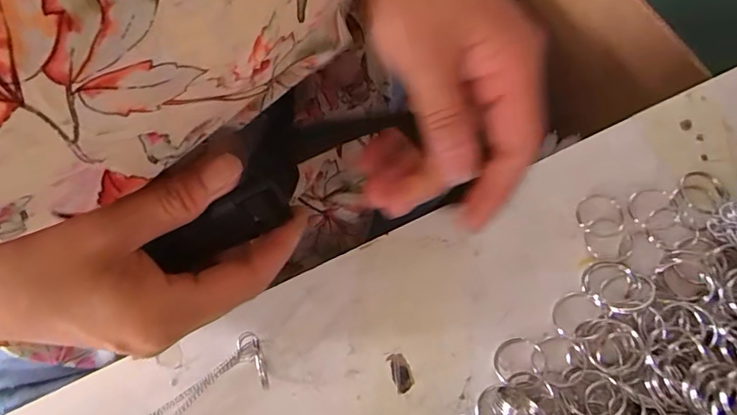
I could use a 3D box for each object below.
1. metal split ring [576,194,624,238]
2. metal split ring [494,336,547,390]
[{"bbox_3d":[0.121,0.004,0.253,0.024,0.006,0.024,0,74,0],"label":"metal split ring"},{"bbox_3d":[0.072,0.075,0.232,0.024,0.006,0.023,-6,67,14],"label":"metal split ring"}]

